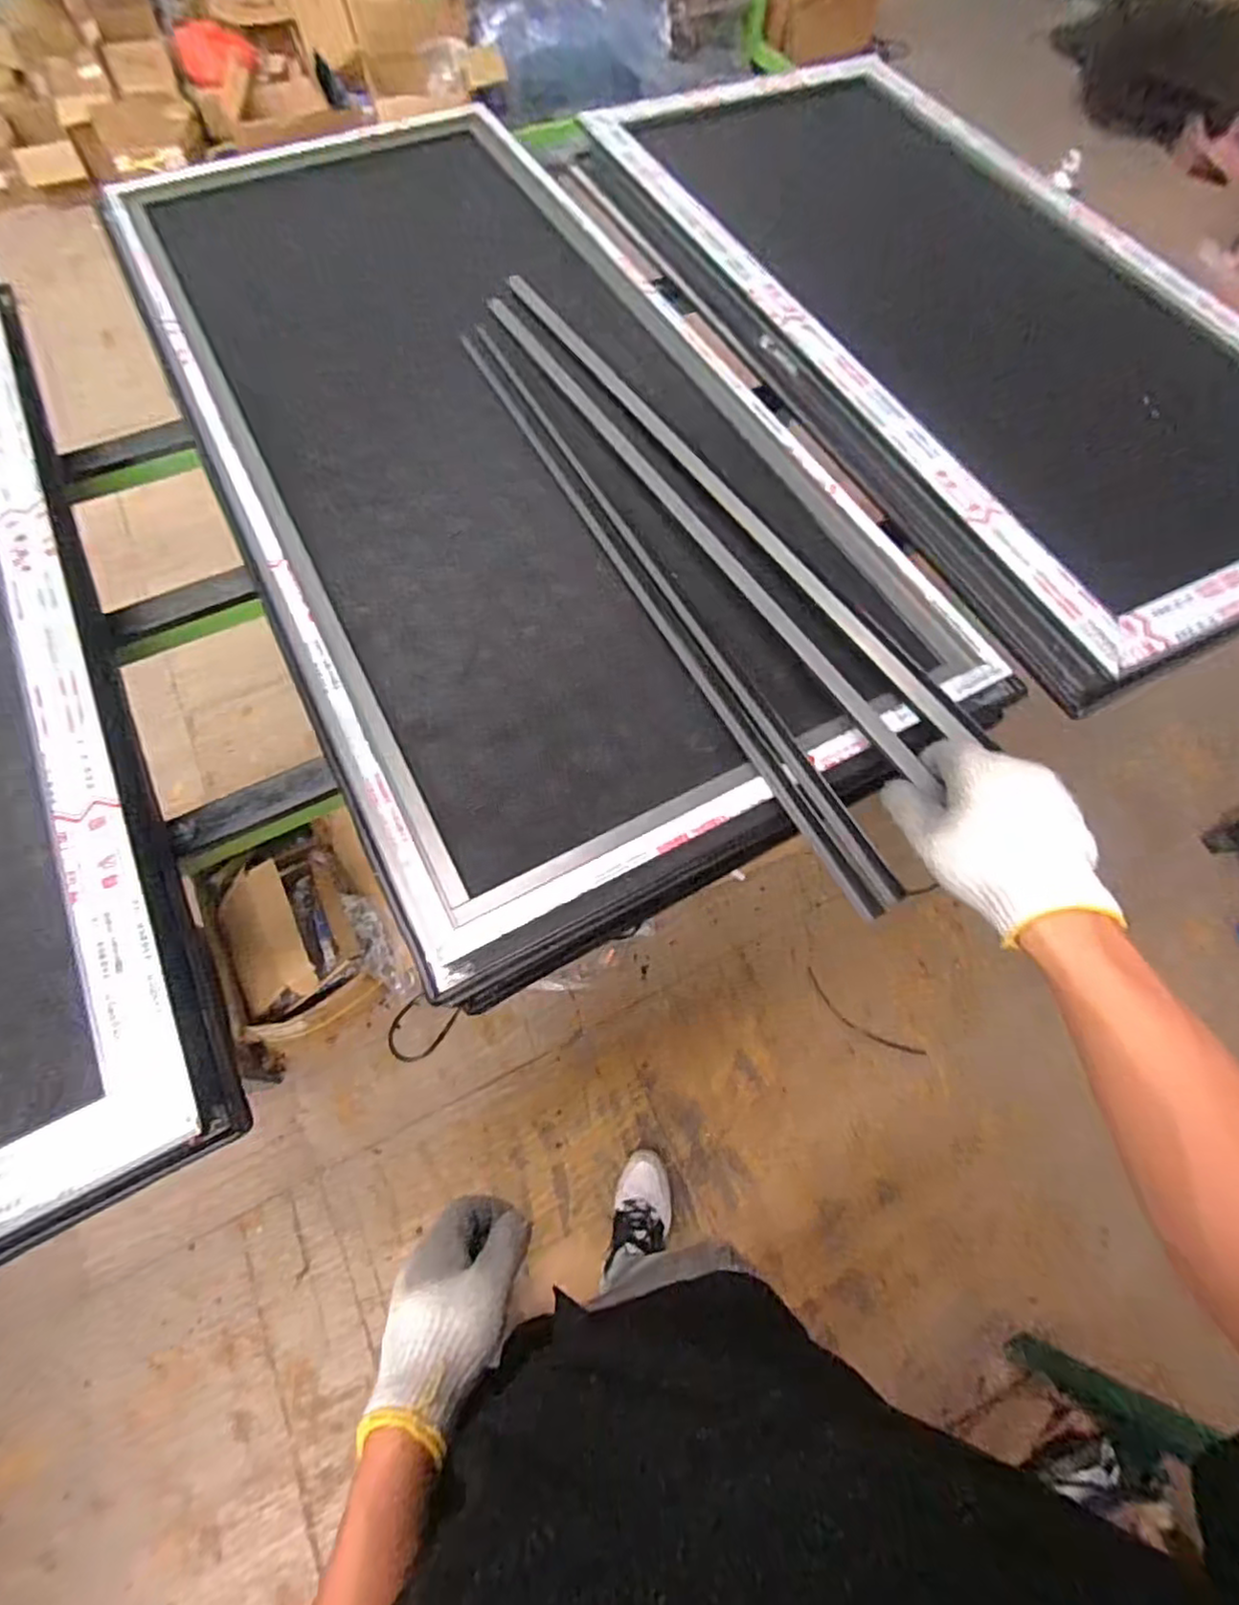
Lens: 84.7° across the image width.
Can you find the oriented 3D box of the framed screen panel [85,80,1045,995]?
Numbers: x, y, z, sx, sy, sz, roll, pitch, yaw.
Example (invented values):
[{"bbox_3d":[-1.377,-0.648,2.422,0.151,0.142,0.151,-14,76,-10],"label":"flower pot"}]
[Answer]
[{"bbox_3d":[-0.144,-0.384,0.718,0.543,0.057,1.136,-27,70,-11],"label":"framed screen panel"}]

